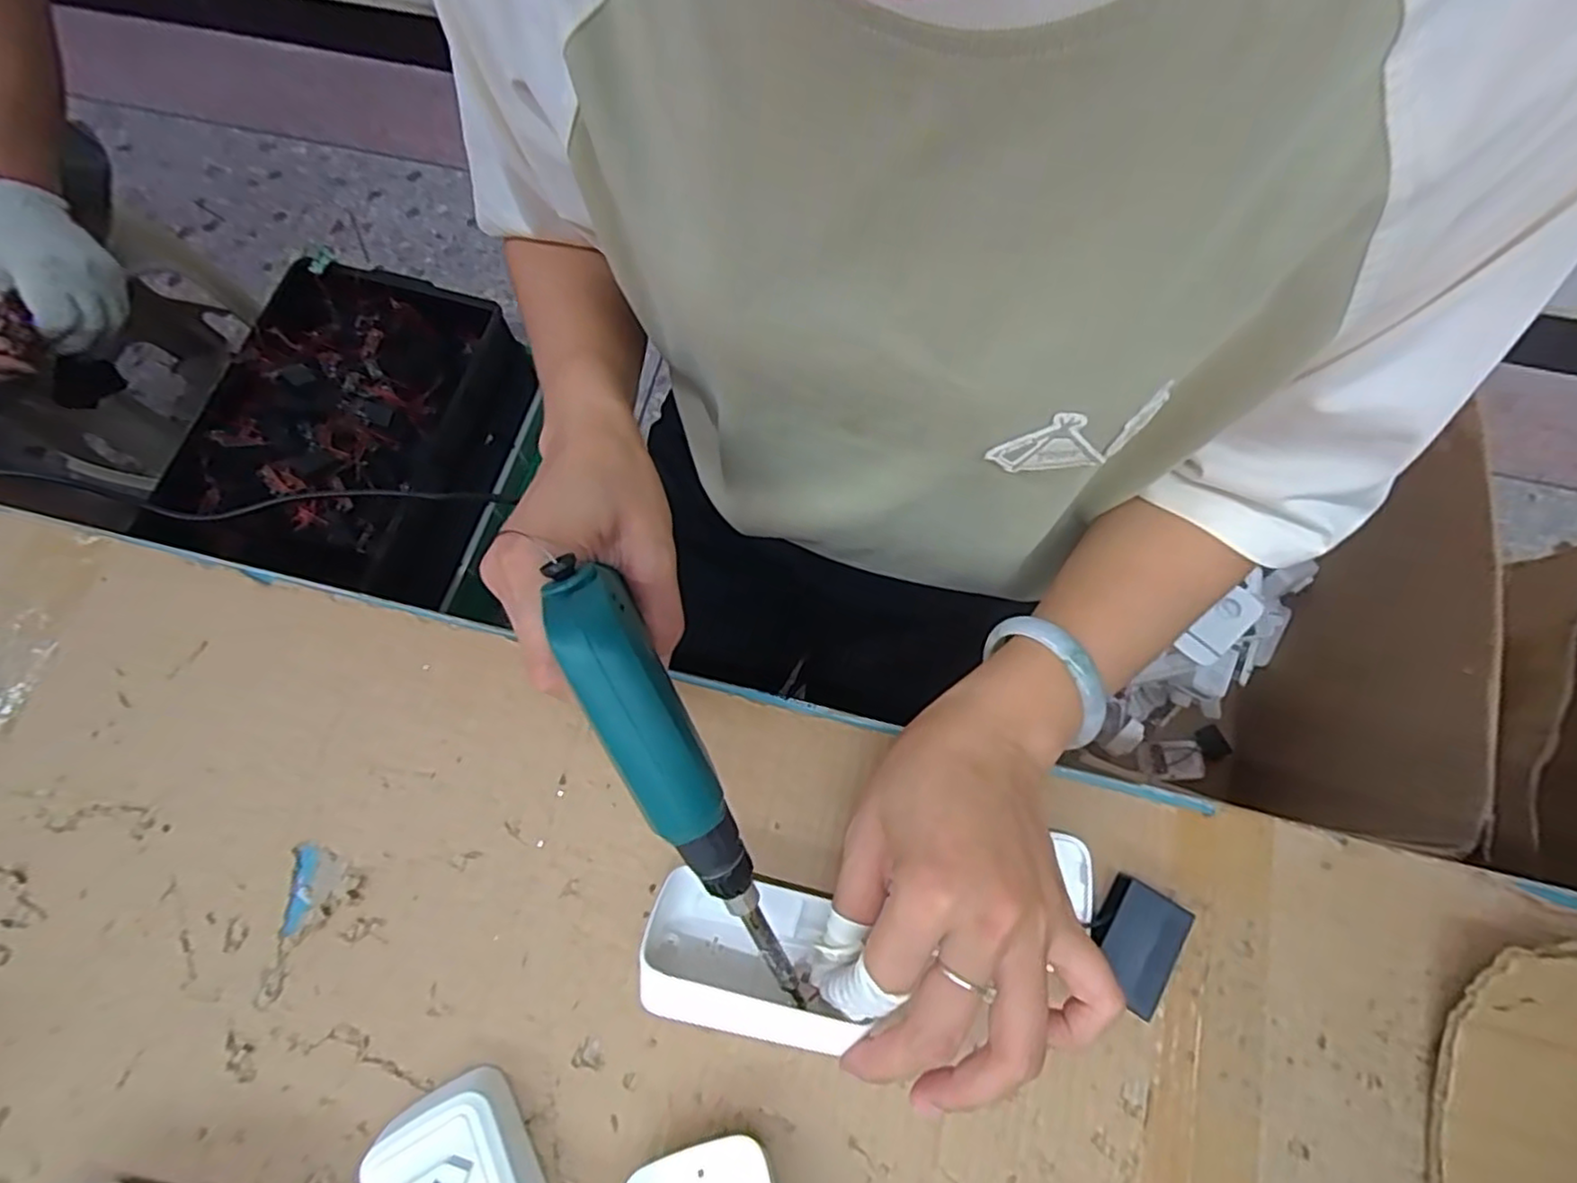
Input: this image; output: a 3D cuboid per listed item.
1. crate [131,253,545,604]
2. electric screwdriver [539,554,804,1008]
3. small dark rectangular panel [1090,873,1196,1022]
[{"bbox_3d":[-0.618,-0.232,0.986,0.322,0.208,0.449,14,72,5],"label":"crate"},{"bbox_3d":[-0.034,0.074,0.239,0.025,0.031,0.178,-26,107,-7],"label":"electric screwdriver"},{"bbox_3d":[0.148,0.152,0.297,0.033,0.018,0.046,32,76,10],"label":"small dark rectangular panel"}]

